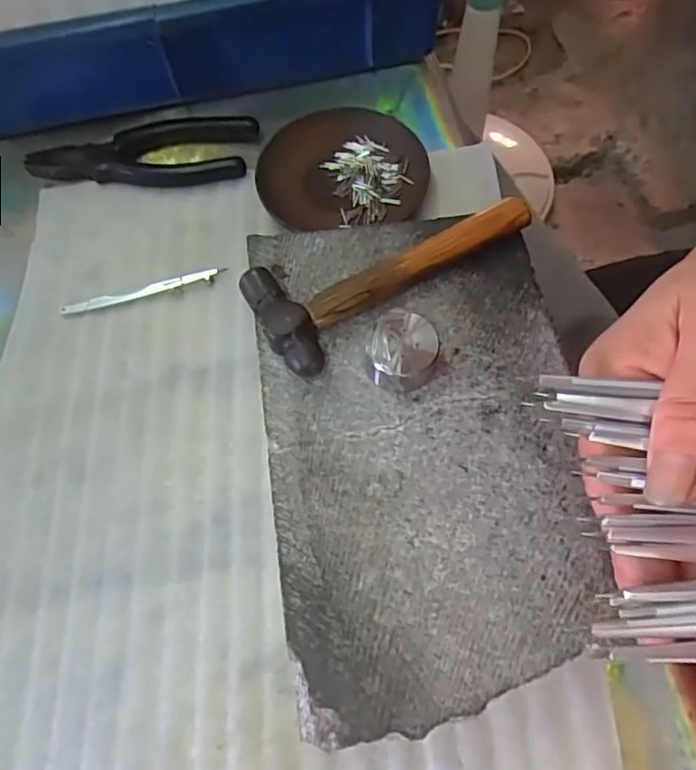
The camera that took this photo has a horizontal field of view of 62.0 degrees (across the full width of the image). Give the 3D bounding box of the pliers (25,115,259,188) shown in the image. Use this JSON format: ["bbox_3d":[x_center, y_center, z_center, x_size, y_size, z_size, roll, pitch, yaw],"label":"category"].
[{"bbox_3d":[-0.149,-0.167,0.418,0.161,0.013,0.054,-4,65,1],"label":"pliers"}]

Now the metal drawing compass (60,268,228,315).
[{"bbox_3d":[-0.133,-0.061,0.375,0.106,0.006,0.009,-13,65,-3],"label":"metal drawing compass"}]

